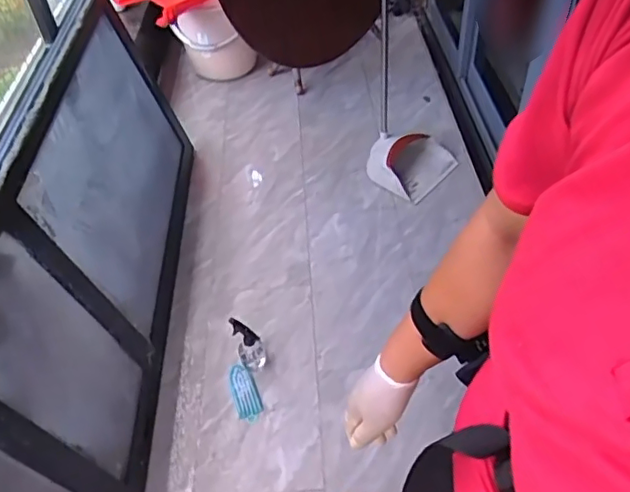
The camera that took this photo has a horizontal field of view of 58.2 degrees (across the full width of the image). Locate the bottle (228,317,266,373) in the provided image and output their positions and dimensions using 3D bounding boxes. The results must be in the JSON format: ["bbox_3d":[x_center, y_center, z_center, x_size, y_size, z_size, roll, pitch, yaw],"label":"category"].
[{"bbox_3d":[-0.162,0.240,1.418,0.069,0.158,0.071,-2,47,2],"label":"bottle"}]

